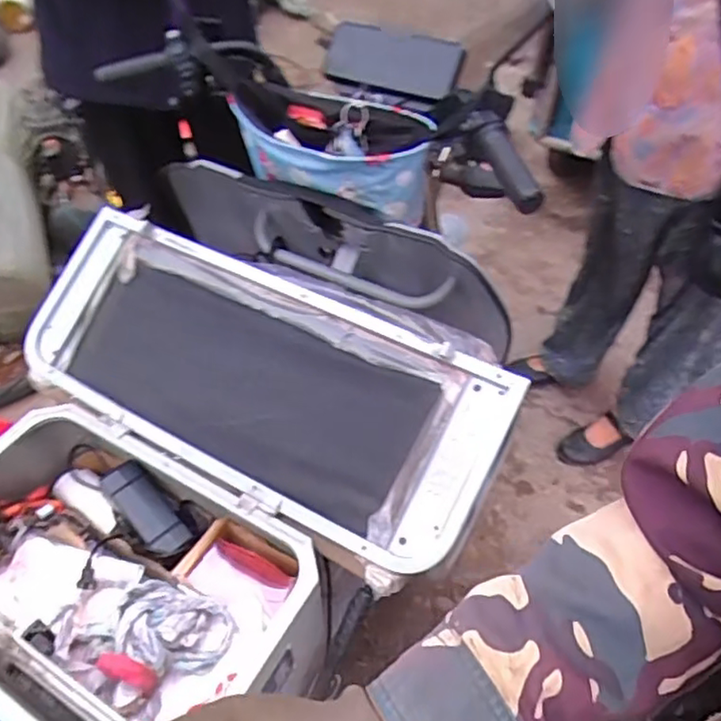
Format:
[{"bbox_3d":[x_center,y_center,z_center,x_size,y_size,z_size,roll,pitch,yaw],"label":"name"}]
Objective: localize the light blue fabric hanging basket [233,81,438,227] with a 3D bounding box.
[{"bbox_3d":[-0.040,-0.321,0.961,0.317,0.122,0.151,20,49,16],"label":"light blue fabric hanging basket"}]

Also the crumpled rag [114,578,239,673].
[{"bbox_3d":[-0.247,0.349,0.827,0.146,0.055,0.108,20,49,17],"label":"crumpled rag"}]

